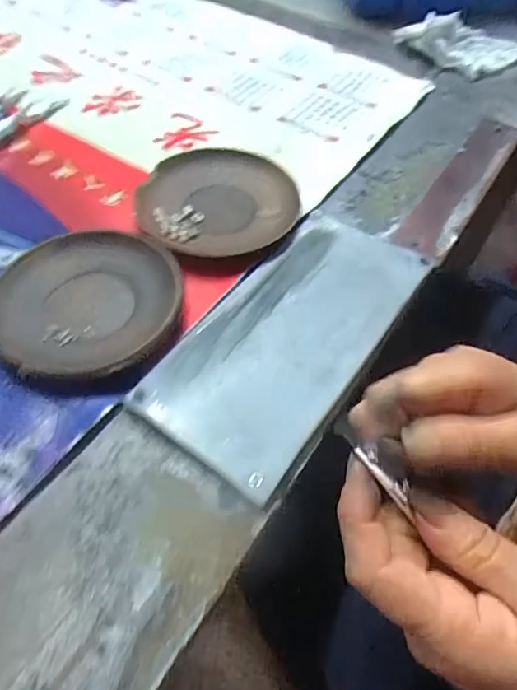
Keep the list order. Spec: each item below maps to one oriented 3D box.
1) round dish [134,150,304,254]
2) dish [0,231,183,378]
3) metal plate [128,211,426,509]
[{"bbox_3d":[-0.029,-0.106,0.363,0.115,0.012,0.113,0,54,-1],"label":"round dish"},{"bbox_3d":[-0.105,-0.026,0.304,0.113,0.014,0.107,0,54,-1],"label":"dish"},{"bbox_3d":[0.022,-0.012,0.302,0.094,0.010,0.195,30,59,19],"label":"metal plate"}]

